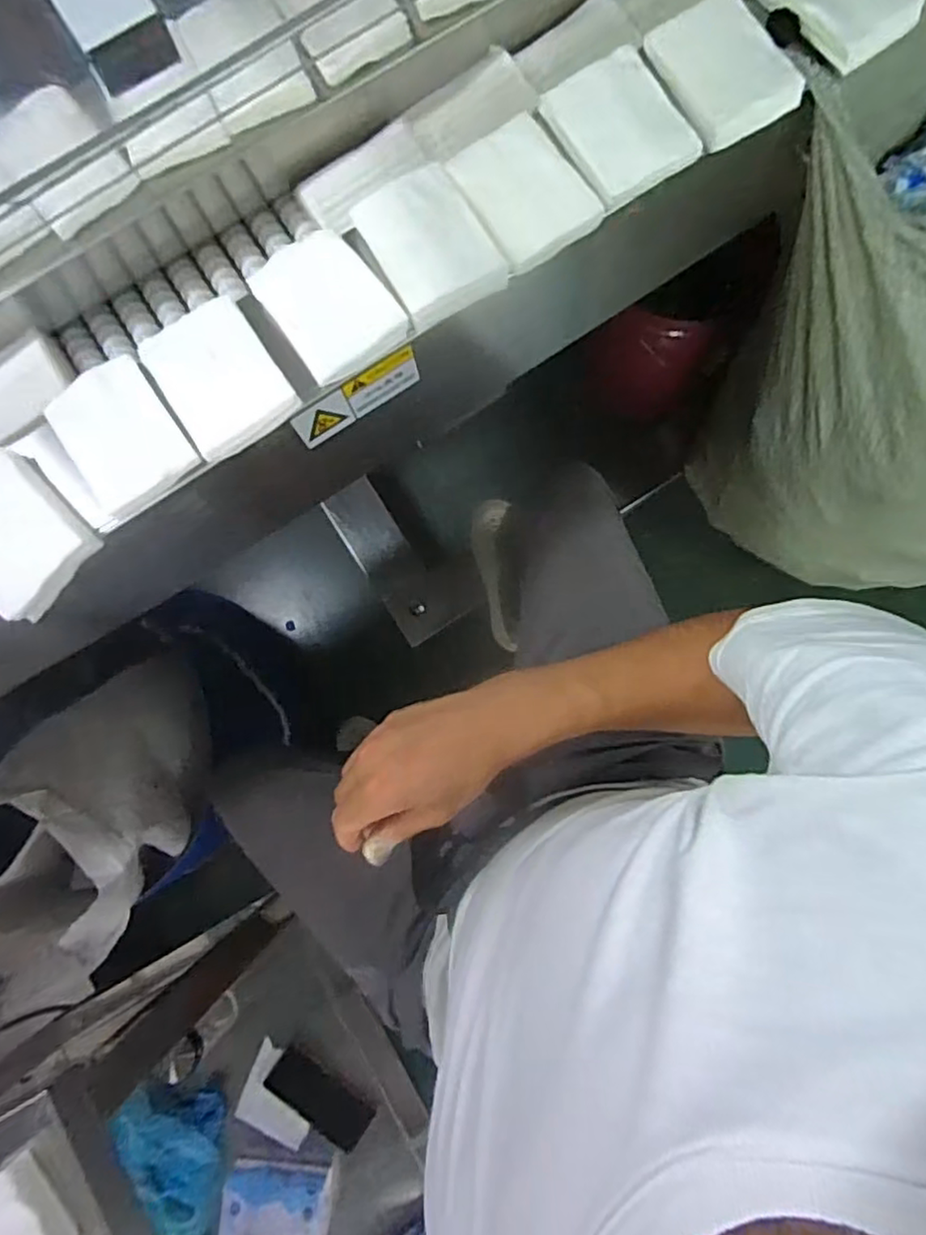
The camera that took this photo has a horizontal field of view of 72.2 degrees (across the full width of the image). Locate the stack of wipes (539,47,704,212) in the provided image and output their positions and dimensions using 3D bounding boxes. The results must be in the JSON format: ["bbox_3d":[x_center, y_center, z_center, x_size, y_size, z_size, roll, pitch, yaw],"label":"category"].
[{"bbox_3d":[0.108,-0.347,0.445,0.074,0.015,0.102,-27,82,-1],"label":"stack of wipes"}]

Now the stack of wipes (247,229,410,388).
[{"bbox_3d":[-0.096,-0.224,0.449,0.076,0.014,0.109,-34,82,-2],"label":"stack of wipes"}]

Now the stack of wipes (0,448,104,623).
[{"bbox_3d":[-0.303,-0.055,0.430,0.076,0.027,0.095,-45,83,-4],"label":"stack of wipes"}]

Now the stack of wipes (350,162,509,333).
[{"bbox_3d":[-0.023,-0.259,0.441,0.076,0.024,0.094,-28,82,-1],"label":"stack of wipes"}]

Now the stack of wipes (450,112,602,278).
[{"bbox_3d":[0.043,-0.301,0.447,0.078,0.007,0.103,-32,82,-2],"label":"stack of wipes"}]

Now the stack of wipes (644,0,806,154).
[{"bbox_3d":[0.183,-0.392,0.451,0.079,0.014,0.107,-27,82,-1],"label":"stack of wipes"}]

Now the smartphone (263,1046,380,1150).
[{"bbox_3d":[-0.206,0.690,0.912,0.154,0.006,0.062,33,61,8],"label":"smartphone"}]

